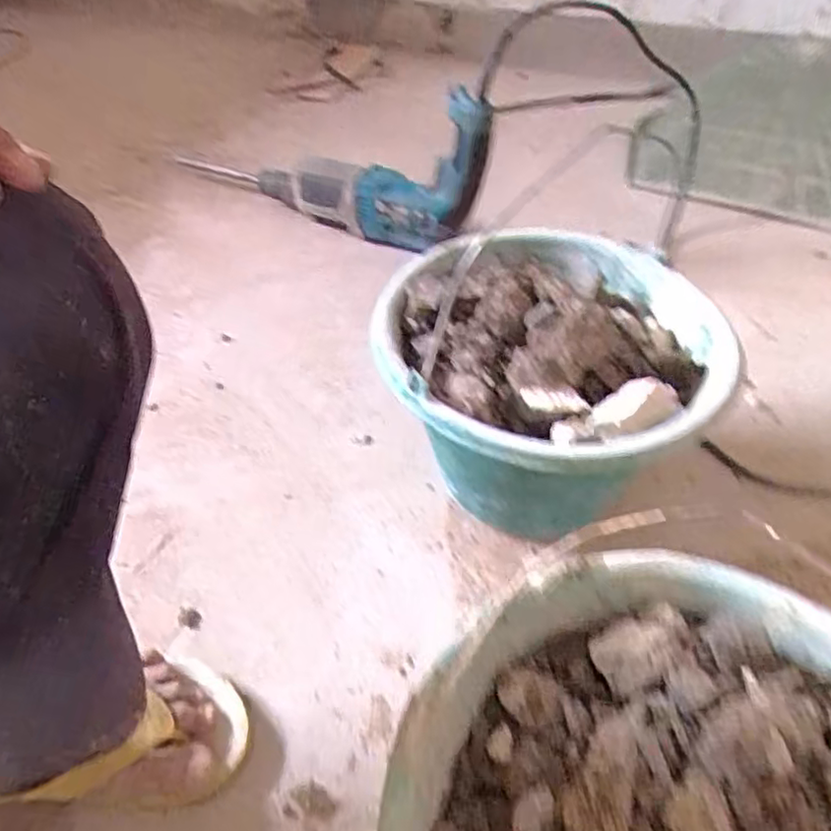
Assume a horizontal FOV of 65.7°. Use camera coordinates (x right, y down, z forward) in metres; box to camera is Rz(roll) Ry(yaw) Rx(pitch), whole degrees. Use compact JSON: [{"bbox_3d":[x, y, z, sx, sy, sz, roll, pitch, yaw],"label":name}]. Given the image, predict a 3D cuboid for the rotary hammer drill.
[{"bbox_3d":[-0.138,-0.397,0.935,0.559,0.194,0.118,27,53,26],"label":"rotary hammer drill"}]

